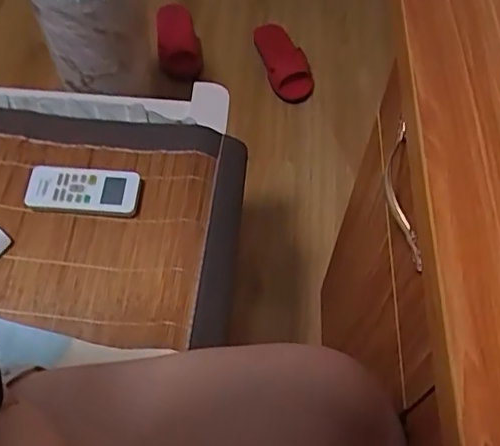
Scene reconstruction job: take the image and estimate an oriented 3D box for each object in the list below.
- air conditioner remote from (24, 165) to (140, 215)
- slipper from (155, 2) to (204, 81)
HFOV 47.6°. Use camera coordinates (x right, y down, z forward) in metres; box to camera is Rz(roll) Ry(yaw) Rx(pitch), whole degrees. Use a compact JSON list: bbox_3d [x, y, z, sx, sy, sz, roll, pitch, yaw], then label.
[{"bbox_3d":[-0.196,-0.040,0.662,0.130,0.018,0.052,4,59,1],"label":"air conditioner remote"},{"bbox_3d":[-0.166,-0.412,1.300,0.097,0.066,0.209,-8,59,-6],"label":"slipper"}]

